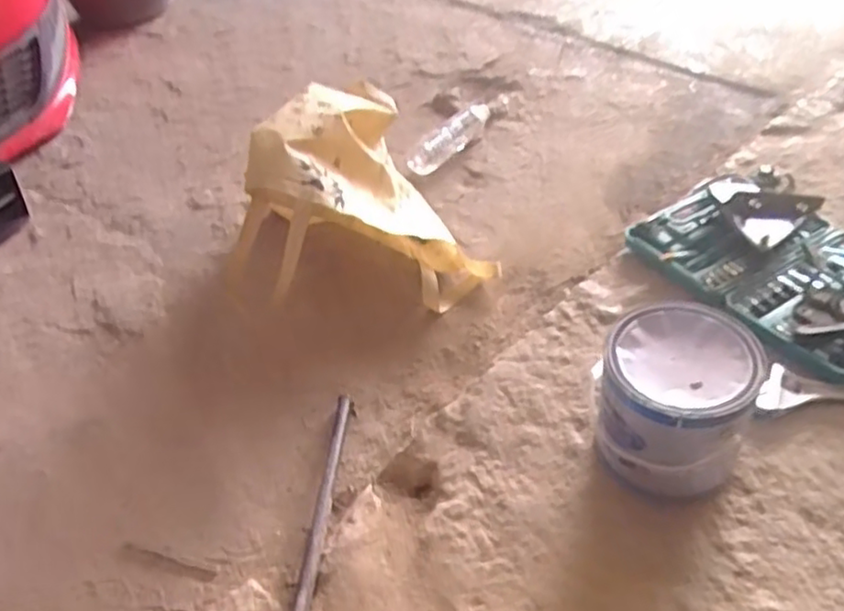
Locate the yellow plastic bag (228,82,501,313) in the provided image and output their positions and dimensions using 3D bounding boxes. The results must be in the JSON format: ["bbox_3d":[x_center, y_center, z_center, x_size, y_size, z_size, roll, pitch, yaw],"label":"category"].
[{"bbox_3d":[-0.113,-0.153,1.042,0.367,0.261,0.324,-30,50,-25],"label":"yellow plastic bag"}]

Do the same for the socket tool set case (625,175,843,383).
[{"bbox_3d":[0.524,-0.079,1.017,0.284,0.080,0.432,-22,43,-17],"label":"socket tool set case"}]

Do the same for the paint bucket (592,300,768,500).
[{"bbox_3d":[0.273,0.108,0.752,0.146,0.165,0.154,-2,44,2],"label":"paint bucket"}]

